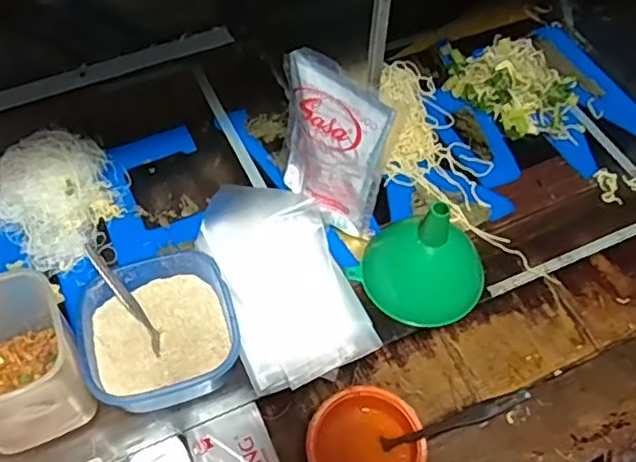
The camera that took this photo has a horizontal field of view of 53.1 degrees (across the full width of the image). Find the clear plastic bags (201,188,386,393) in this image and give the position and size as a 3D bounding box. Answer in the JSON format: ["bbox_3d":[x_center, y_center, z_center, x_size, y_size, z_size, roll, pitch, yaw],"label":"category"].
[{"bbox_3d":[-0.033,0.040,0.564,0.109,0.031,0.186,-20,60,-15],"label":"clear plastic bags"}]

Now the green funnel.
[{"bbox_3d":[0.096,0.016,0.553,0.095,0.093,0.104,-34,64,-22],"label":"green funnel"}]

